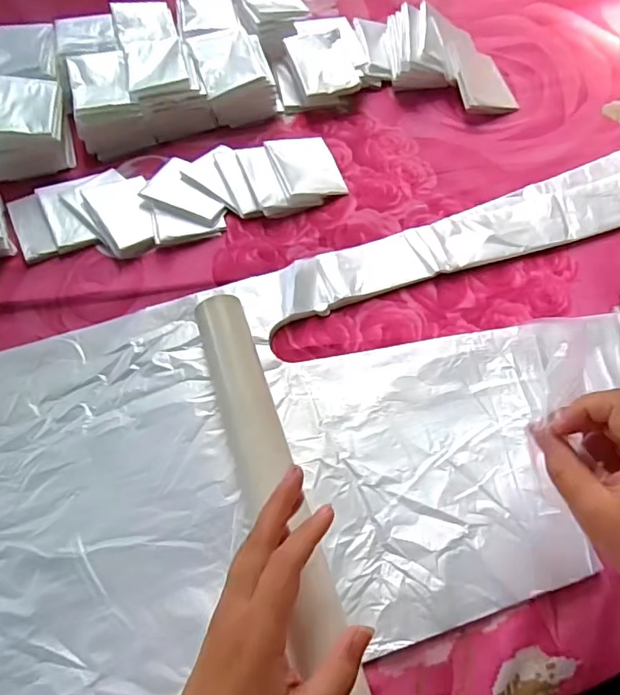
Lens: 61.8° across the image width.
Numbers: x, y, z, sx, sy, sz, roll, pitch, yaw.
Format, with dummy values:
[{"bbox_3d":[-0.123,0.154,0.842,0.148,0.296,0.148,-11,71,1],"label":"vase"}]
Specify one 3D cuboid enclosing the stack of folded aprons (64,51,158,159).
[{"bbox_3d":[-0.220,-0.261,0.550,0.072,0.044,0.104,-21,64,-8],"label":"stack of folded aprons"}]

